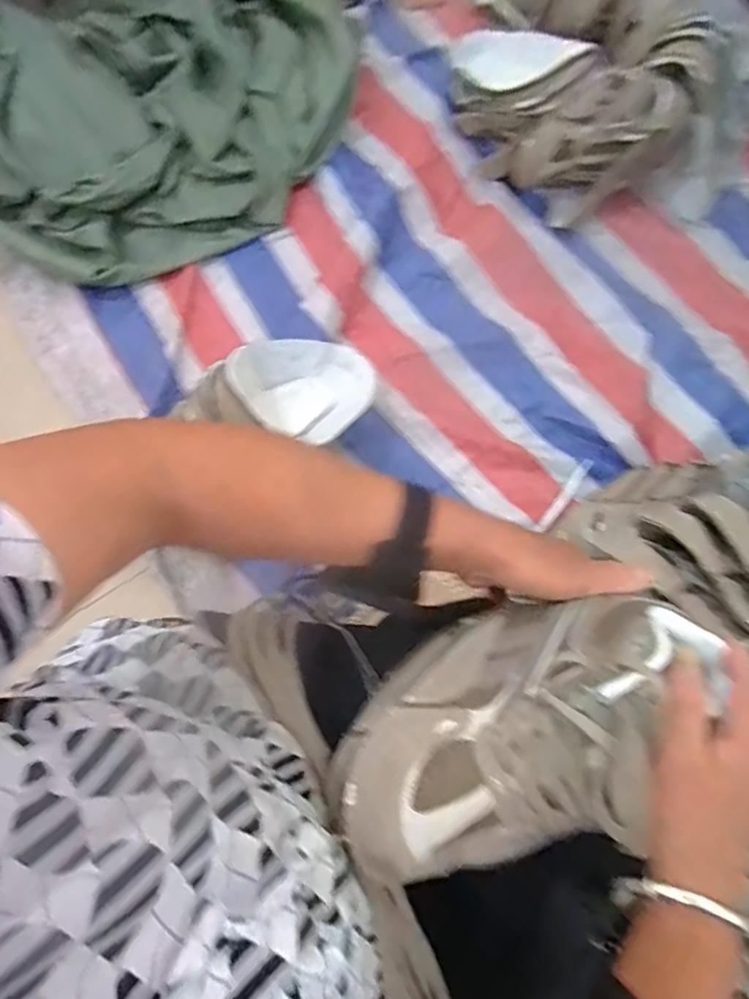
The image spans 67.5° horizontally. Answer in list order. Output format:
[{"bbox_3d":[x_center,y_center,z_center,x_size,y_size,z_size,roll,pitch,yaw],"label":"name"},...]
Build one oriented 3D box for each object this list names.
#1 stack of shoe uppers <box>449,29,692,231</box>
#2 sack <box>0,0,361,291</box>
[{"bbox_3d":[0.255,-0.600,0.852,0.219,0.136,0.387,-41,81,-7],"label":"stack of shoe uppers"},{"bbox_3d":[-0.376,-0.639,0.880,0.562,0.108,0.617,43,83,8],"label":"sack"}]

